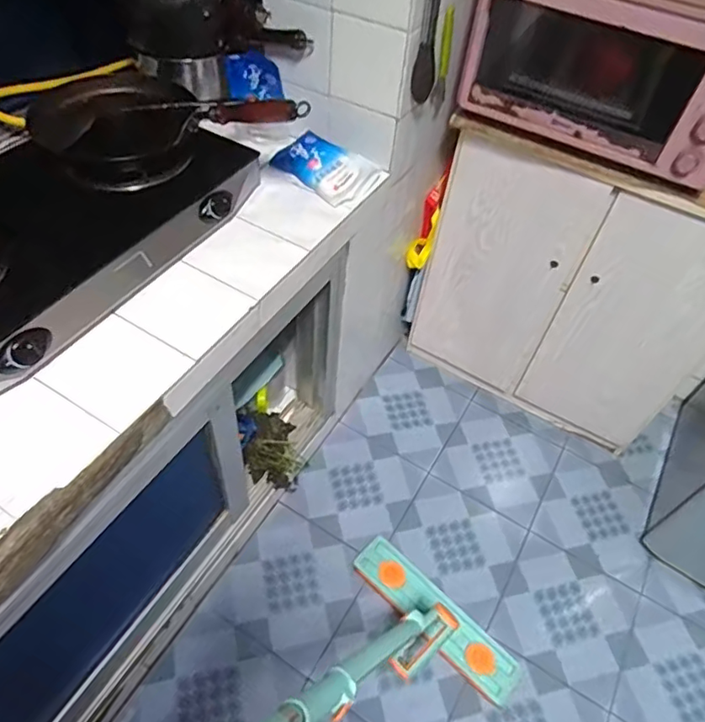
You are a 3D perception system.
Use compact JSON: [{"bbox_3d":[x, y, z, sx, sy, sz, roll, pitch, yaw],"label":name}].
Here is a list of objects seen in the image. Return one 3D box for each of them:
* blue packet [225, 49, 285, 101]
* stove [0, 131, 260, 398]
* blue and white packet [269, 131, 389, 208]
[{"bbox_3d":[-0.185,-0.534,1.050,0.107,0.075,0.031,8,51,1],"label":"blue packet"},{"bbox_3d":[-0.461,-0.208,0.875,0.316,0.103,0.650,27,55,16],"label":"stove"},{"bbox_3d":[-0.048,-0.383,1.092,0.192,0.044,0.127,35,58,20],"label":"blue and white packet"}]

